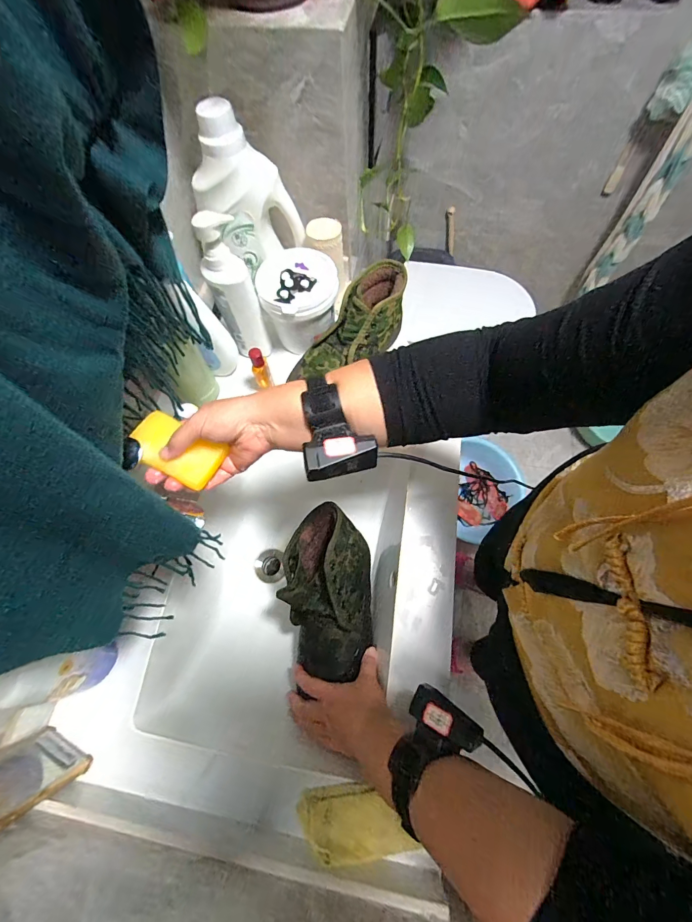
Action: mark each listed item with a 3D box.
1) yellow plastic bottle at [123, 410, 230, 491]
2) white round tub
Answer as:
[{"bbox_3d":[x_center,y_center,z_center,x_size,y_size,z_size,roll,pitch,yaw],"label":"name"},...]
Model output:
[{"bbox_3d":[-0.186,-0.011,0.388,0.099,0.026,0.066,26,70,13],"label":"yellow plastic bottle"},{"bbox_3d":[-0.078,-0.267,0.627,0.128,0.124,0.126,1,67,3],"label":"white round tub"}]

